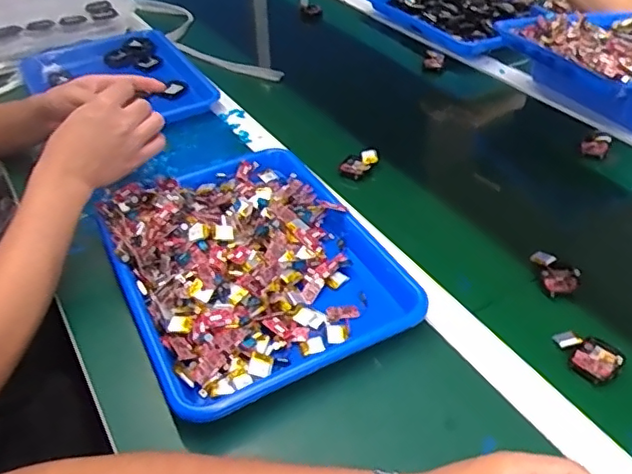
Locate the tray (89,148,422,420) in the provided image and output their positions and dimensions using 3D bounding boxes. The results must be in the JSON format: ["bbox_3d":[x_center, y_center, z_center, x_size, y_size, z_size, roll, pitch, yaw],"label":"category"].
[{"bbox_3d":[-0.068,0.018,0.612,0.261,0.042,0.326,-20,43,-19],"label":"tray"}]

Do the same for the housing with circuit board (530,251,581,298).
[{"bbox_3d":[0.249,0.038,0.607,0.039,0.015,0.058,-4,40,-2],"label":"housing with circuit board"}]

